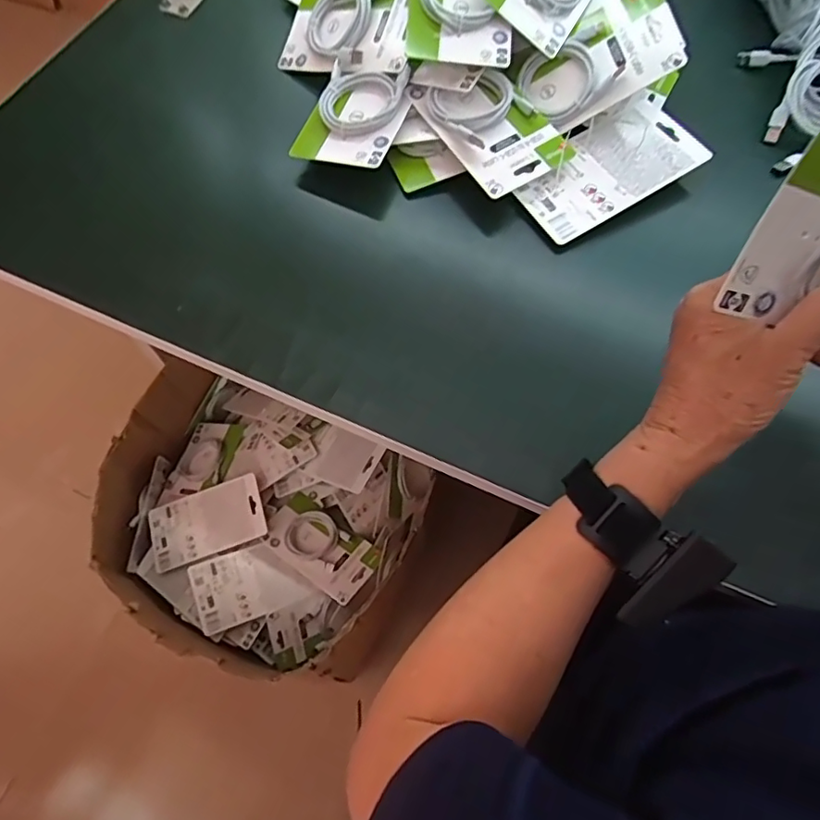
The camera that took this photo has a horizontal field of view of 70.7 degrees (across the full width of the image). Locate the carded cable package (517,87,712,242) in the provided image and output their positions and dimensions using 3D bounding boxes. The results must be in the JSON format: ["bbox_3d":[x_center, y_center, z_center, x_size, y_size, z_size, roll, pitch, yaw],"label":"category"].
[{"bbox_3d":[0.190,-0.239,0.563,0.172,0.019,0.098,-30,82,6],"label":"carded cable package"}]

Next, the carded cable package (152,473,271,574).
[{"bbox_3d":[-0.321,0.178,0.913,0.186,0.022,0.102,-20,78,4],"label":"carded cable package"}]

